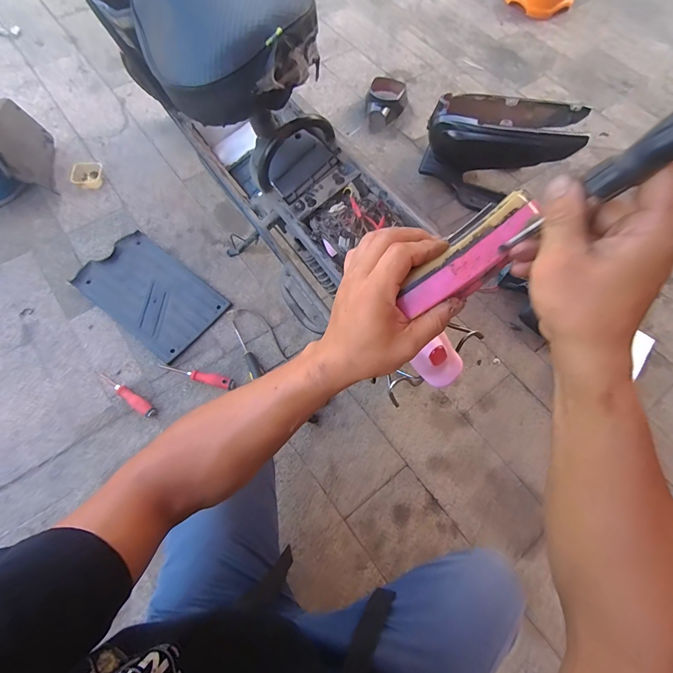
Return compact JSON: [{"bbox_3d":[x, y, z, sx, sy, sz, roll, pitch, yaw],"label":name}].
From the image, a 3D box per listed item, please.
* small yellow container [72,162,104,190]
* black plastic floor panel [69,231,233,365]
[{"bbox_3d":[-0.838,-0.542,1.199,0.104,0.037,0.088,-19,69,-11],"label":"small yellow container"},{"bbox_3d":[-0.537,-0.126,1.044,0.399,0.014,0.245,37,67,7],"label":"black plastic floor panel"}]

